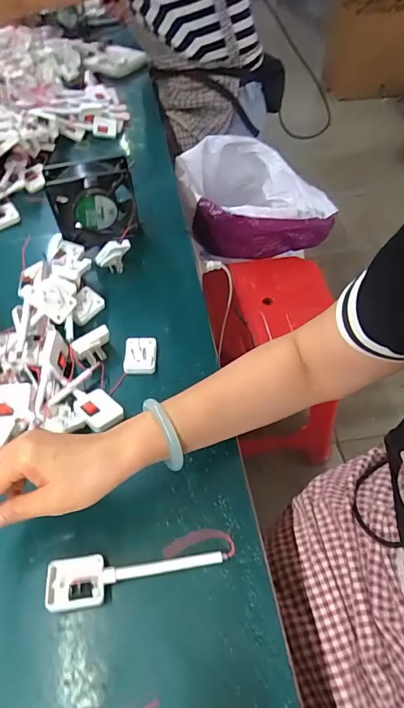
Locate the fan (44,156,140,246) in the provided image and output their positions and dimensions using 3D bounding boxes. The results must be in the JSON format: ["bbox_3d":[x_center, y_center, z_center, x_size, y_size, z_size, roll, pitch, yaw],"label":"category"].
[{"bbox_3d":[-0.157,-0.217,0.616,0.118,0.123,0.044,-13,52,-9],"label":"fan"}]

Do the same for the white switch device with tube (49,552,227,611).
[{"bbox_3d":[-0.056,0.194,0.367,0.152,0.018,0.038,-6,51,-3],"label":"white switch device with tube"}]

